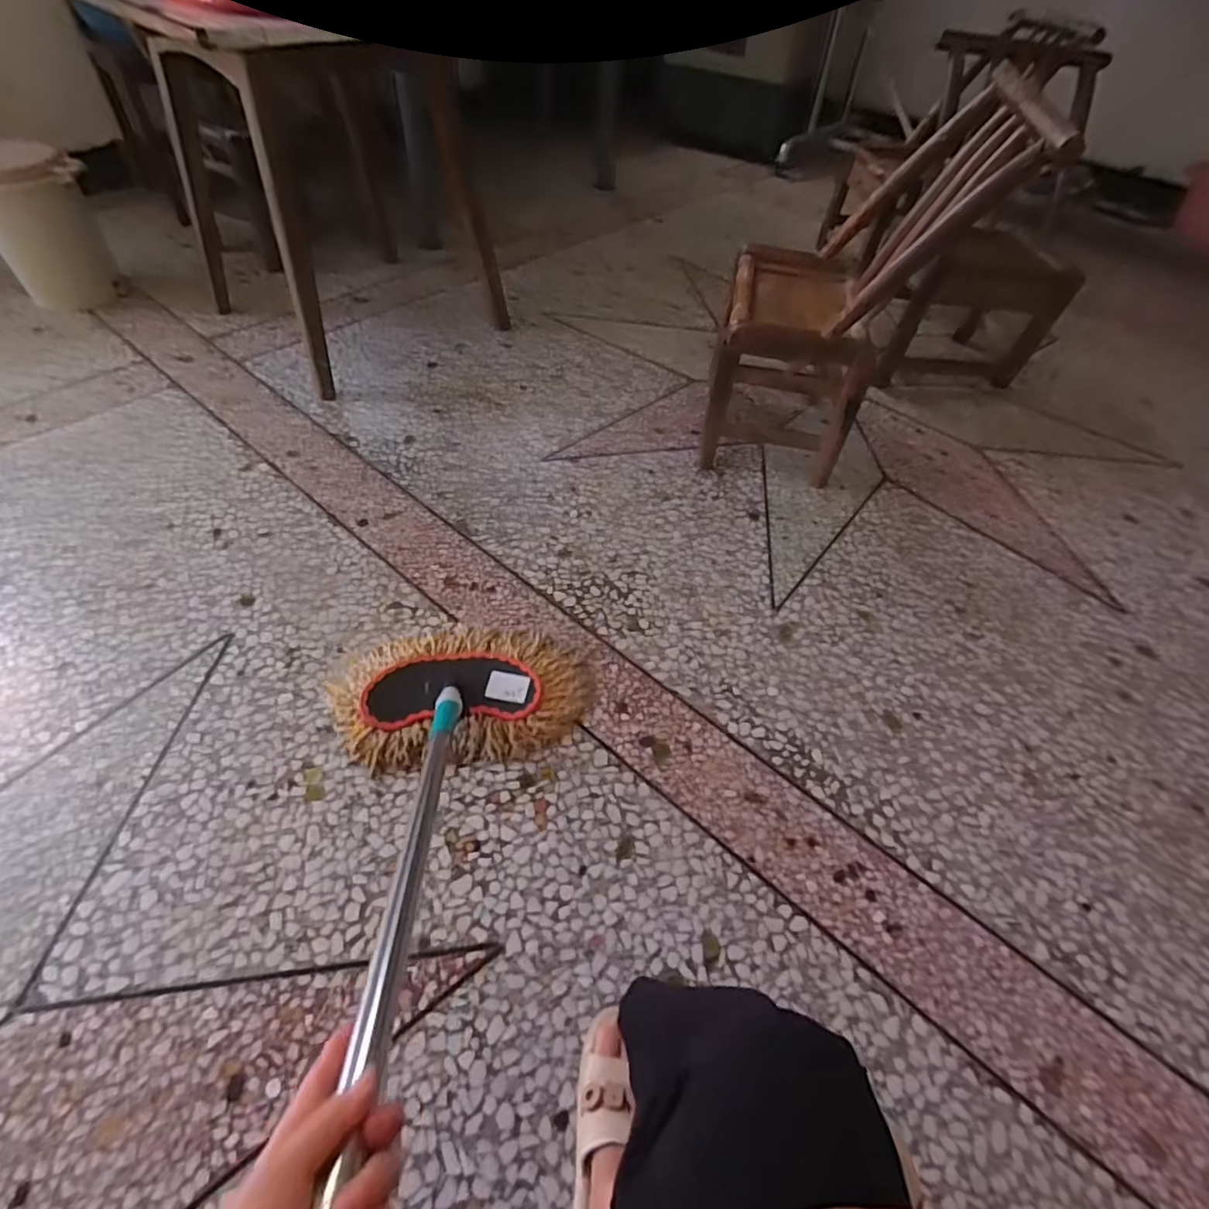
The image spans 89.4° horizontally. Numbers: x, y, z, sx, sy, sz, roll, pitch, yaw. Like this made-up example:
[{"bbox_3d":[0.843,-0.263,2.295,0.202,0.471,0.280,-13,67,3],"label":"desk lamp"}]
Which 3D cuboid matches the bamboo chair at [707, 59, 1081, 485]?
[{"bbox_3d":[0.450,-0.619,1.195,0.374,0.622,0.480,12,51,4],"label":"bamboo chair"}]

